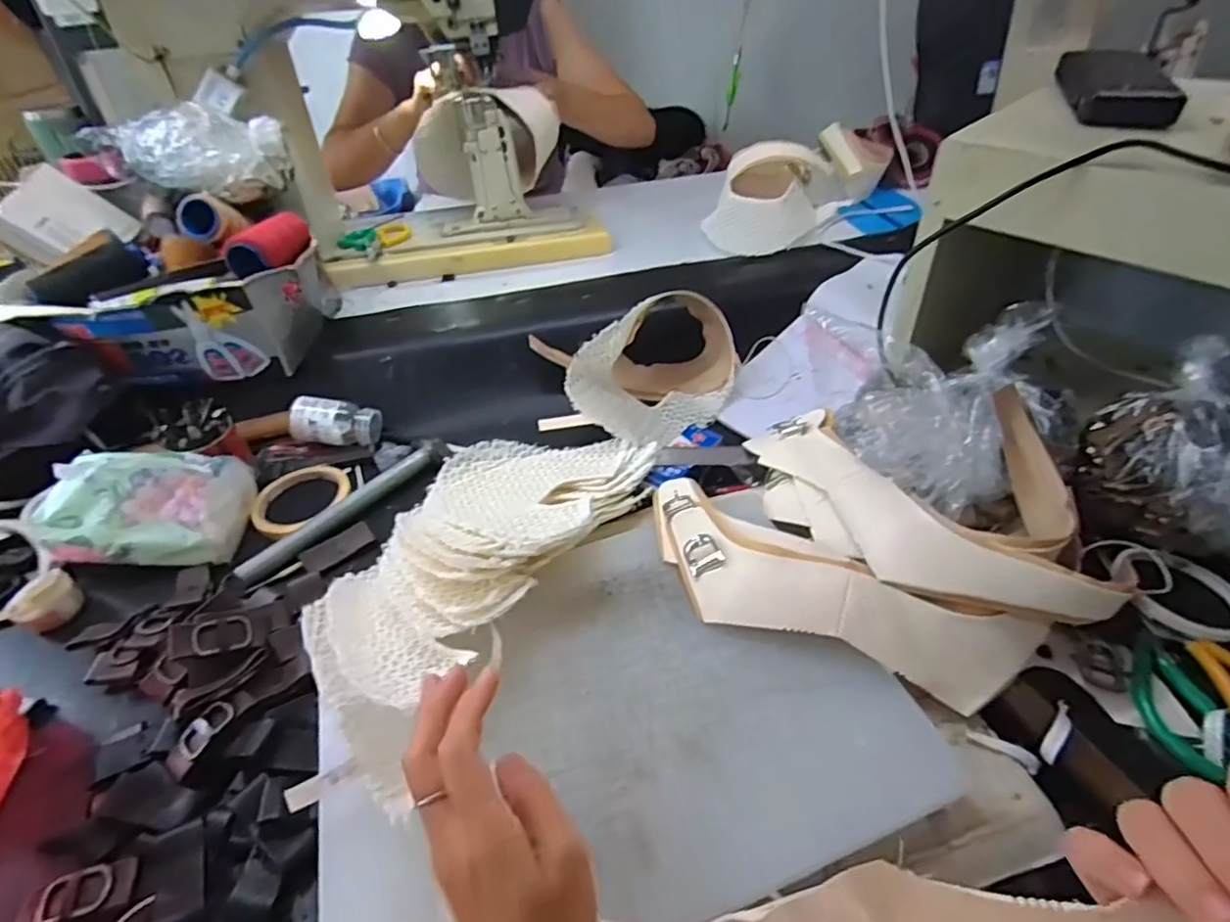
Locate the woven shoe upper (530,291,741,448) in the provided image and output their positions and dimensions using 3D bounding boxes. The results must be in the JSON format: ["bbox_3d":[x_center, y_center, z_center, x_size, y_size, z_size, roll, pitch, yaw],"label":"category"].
[{"bbox_3d":[0.033,-0.094,0.658,0.229,0.107,0.162,-12,42,-8],"label":"woven shoe upper"}]

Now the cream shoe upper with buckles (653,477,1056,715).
[{"bbox_3d":[0.136,0.091,0.440,0.291,0.044,0.115,24,49,29],"label":"cream shoe upper with buckles"}]

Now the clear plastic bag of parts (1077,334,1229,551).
[{"bbox_3d":[0.454,0.007,0.469,0.083,0.122,0.164,-19,43,-15],"label":"clear plastic bag of parts"}]

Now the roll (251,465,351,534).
[{"bbox_3d":[-0.321,0.038,0.616,0.094,0.011,0.094,-3,42,3],"label":"roll"}]

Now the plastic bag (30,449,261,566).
[{"bbox_3d":[-0.432,0.037,0.557,0.141,0.089,0.090,-5,42,1],"label":"plastic bag"}]

